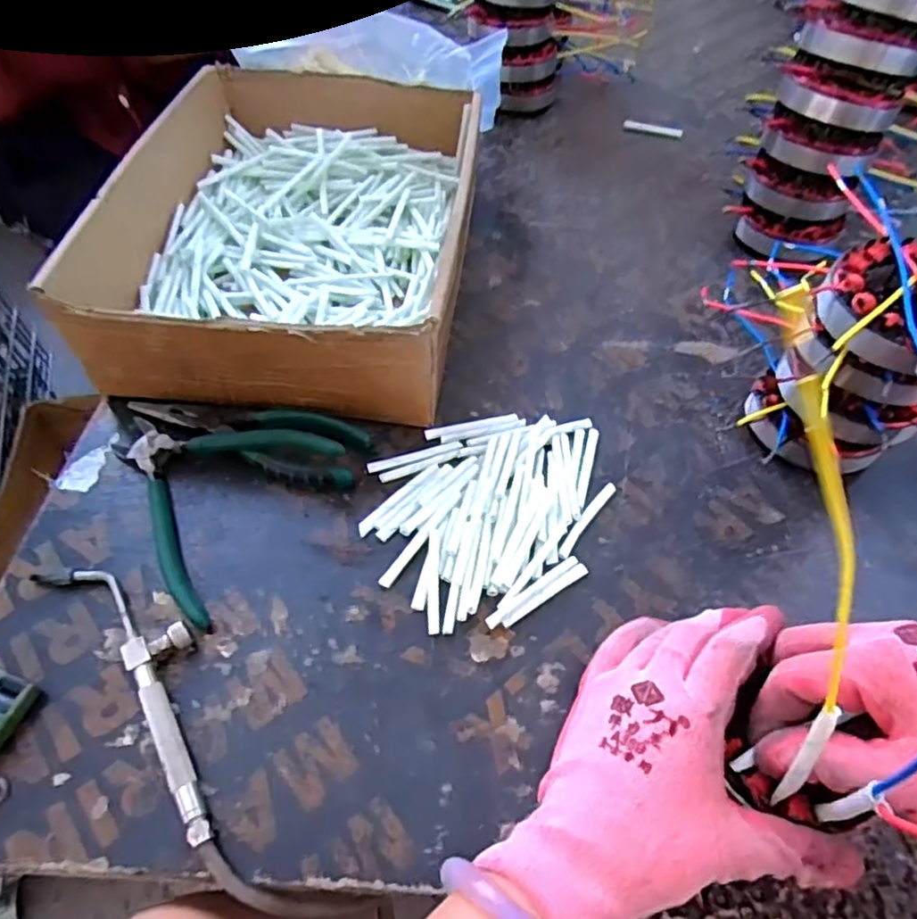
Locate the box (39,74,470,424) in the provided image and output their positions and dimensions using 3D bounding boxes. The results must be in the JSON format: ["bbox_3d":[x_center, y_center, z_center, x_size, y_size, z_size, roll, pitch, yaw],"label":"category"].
[{"bbox_3d":[-0.114,-0.180,0.492,0.242,0.093,0.331,4,54,3],"label":"box"}]

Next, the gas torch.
[{"bbox_3d":[-0.157,0.105,0.321,0.044,0.013,0.172,-35,61,-24],"label":"gas torch"}]

